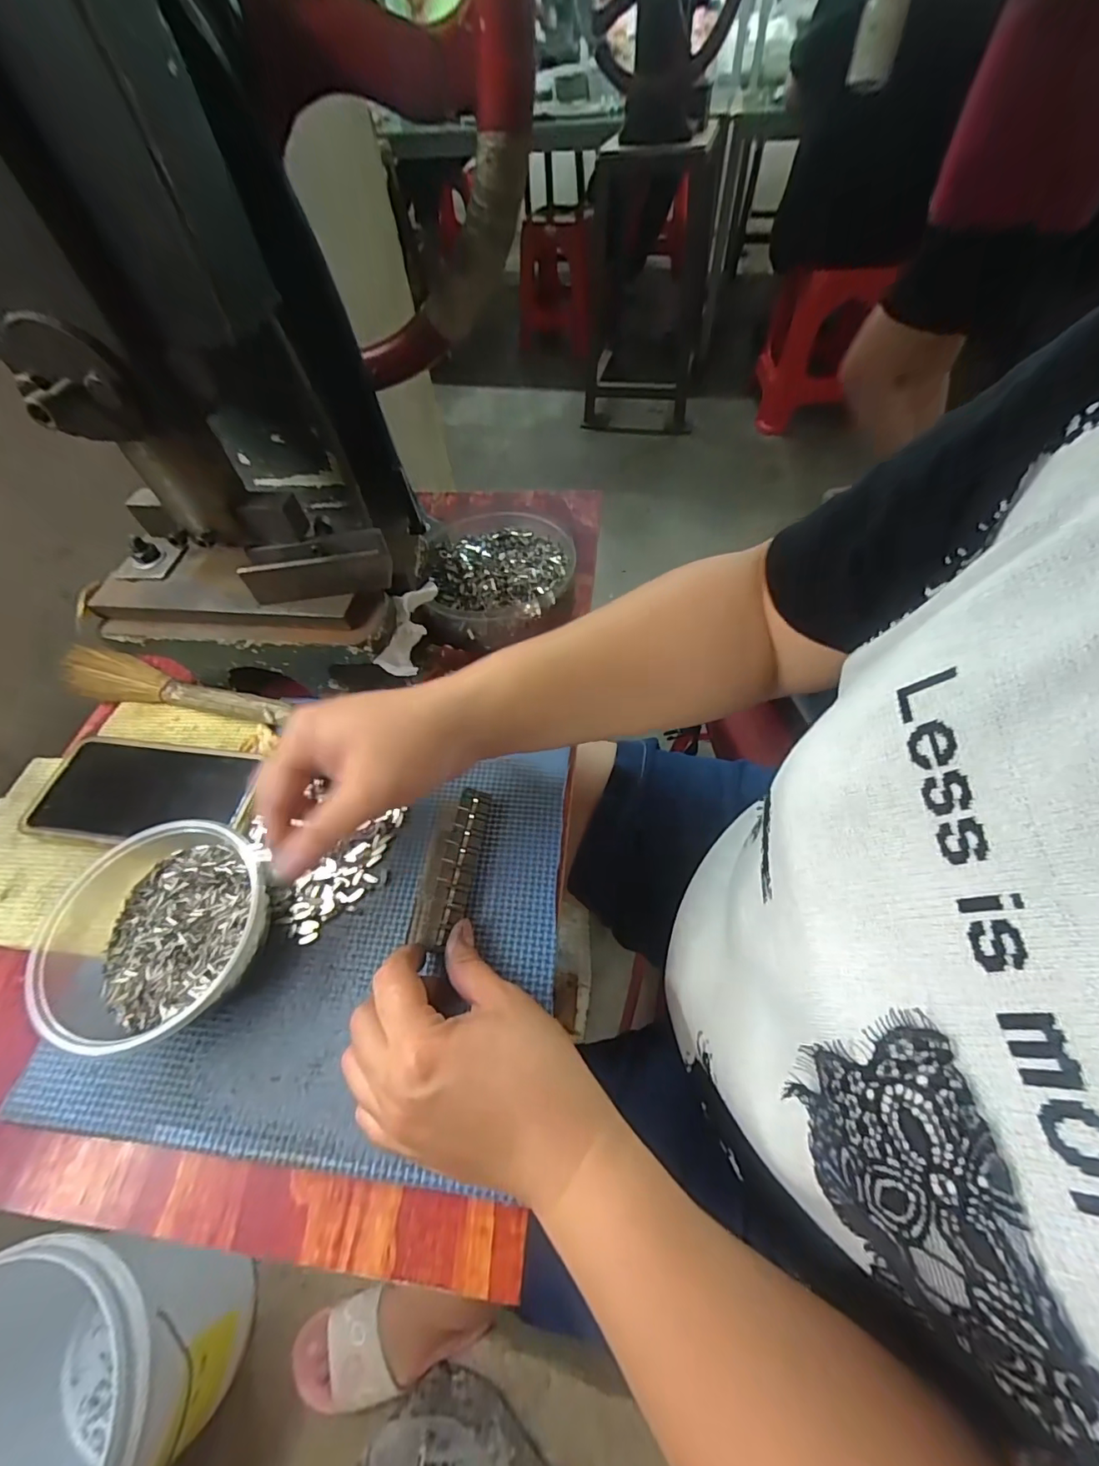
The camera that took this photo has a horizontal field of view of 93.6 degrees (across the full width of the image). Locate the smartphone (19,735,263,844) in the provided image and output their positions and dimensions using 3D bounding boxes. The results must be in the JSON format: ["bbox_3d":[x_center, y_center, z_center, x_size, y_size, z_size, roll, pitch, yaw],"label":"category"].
[{"bbox_3d":[-0.278,0.041,0.358,0.157,0.014,0.073,5,57,8],"label":"smartphone"}]

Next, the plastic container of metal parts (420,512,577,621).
[{"bbox_3d":[-0.044,-0.135,0.444,0.126,0.045,0.132,-2,56,3],"label":"plastic container of metal parts"}]

